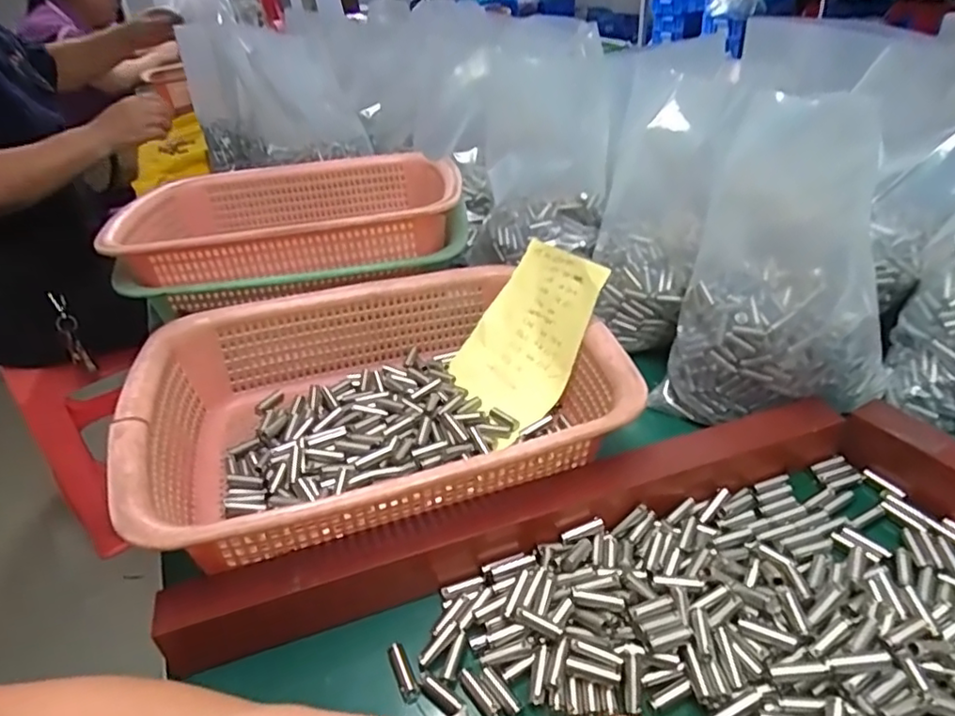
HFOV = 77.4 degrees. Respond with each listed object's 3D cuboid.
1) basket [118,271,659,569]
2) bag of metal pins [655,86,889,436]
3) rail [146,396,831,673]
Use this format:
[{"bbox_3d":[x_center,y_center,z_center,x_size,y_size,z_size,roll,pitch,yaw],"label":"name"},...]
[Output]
[{"bbox_3d":[-0.063,0.023,0.400,0.287,0.083,0.225,-15,37,-13],"label":"basket"},{"bbox_3d":[0.224,-0.069,0.416,0.124,0.098,0.239,18,72,29],"label":"bag of metal pins"},{"bbox_3d":[0.037,0.082,0.334,0.394,0.032,0.029,-16,37,-13],"label":"rail"}]

